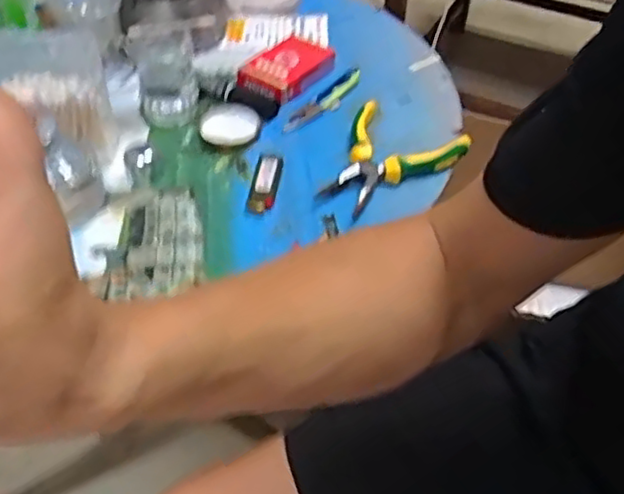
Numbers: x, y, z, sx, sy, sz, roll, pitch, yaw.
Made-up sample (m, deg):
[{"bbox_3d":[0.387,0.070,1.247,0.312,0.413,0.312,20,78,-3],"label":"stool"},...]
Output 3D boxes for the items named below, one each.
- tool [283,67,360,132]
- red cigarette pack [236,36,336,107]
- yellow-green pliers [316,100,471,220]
[{"bbox_3d":[0.010,-0.142,0.633,0.019,0.011,0.113,30,50,24],"label":"tool"},{"bbox_3d":[-0.023,-0.179,0.655,0.059,0.019,0.089,29,50,23],"label":"red cigarette pack"},{"bbox_3d":[0.059,-0.071,0.563,0.103,0.024,0.134,26,49,21],"label":"yellow-green pliers"}]

